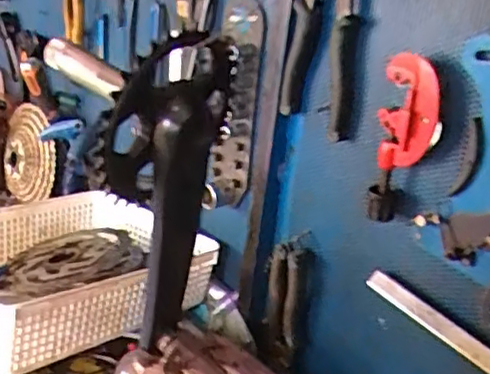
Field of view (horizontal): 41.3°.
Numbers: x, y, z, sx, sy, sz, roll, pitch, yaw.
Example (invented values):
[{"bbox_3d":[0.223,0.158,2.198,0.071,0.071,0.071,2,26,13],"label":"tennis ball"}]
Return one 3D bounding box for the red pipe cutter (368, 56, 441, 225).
[{"bbox_3d":[0.137,-0.037,0.564,0.051,0.146,0.028,15,27,15],"label":"red pipe cutter"}]

